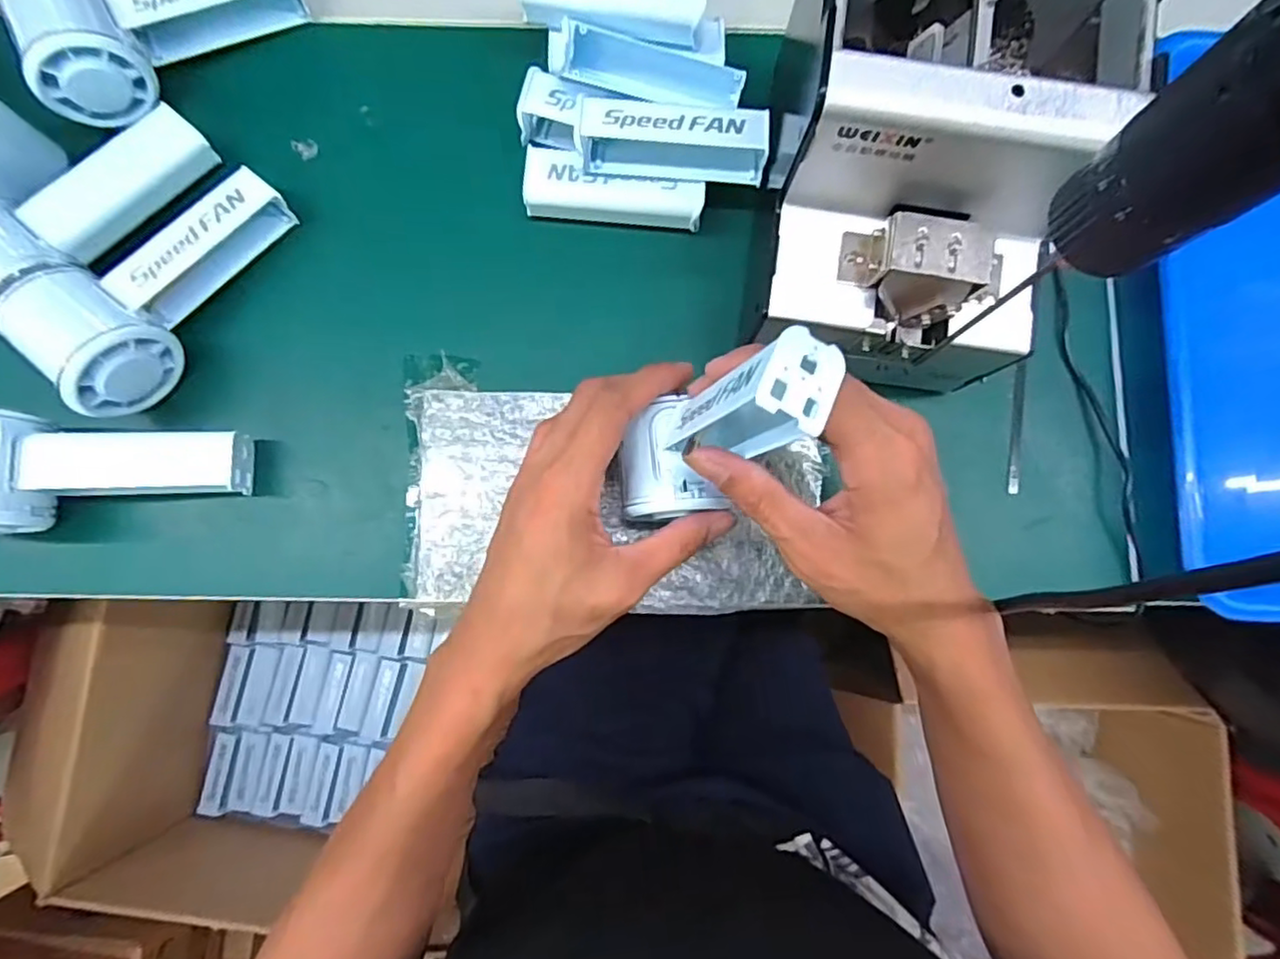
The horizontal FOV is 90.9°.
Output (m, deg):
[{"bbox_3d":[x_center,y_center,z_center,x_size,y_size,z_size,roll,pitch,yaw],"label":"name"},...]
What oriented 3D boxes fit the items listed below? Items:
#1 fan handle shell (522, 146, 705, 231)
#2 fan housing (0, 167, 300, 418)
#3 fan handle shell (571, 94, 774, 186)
[{"bbox_3d":[-0.014,-0.165,0.358,0.100,0.014,0.034,6,83,0],"label":"fan handle shell"},{"bbox_3d":[-0.263,-0.111,0.335,0.065,0.052,0.147,31,84,3],"label":"fan housing"},{"bbox_3d":[0.017,-0.183,0.338,0.099,0.028,0.028,5,83,0],"label":"fan handle shell"}]

